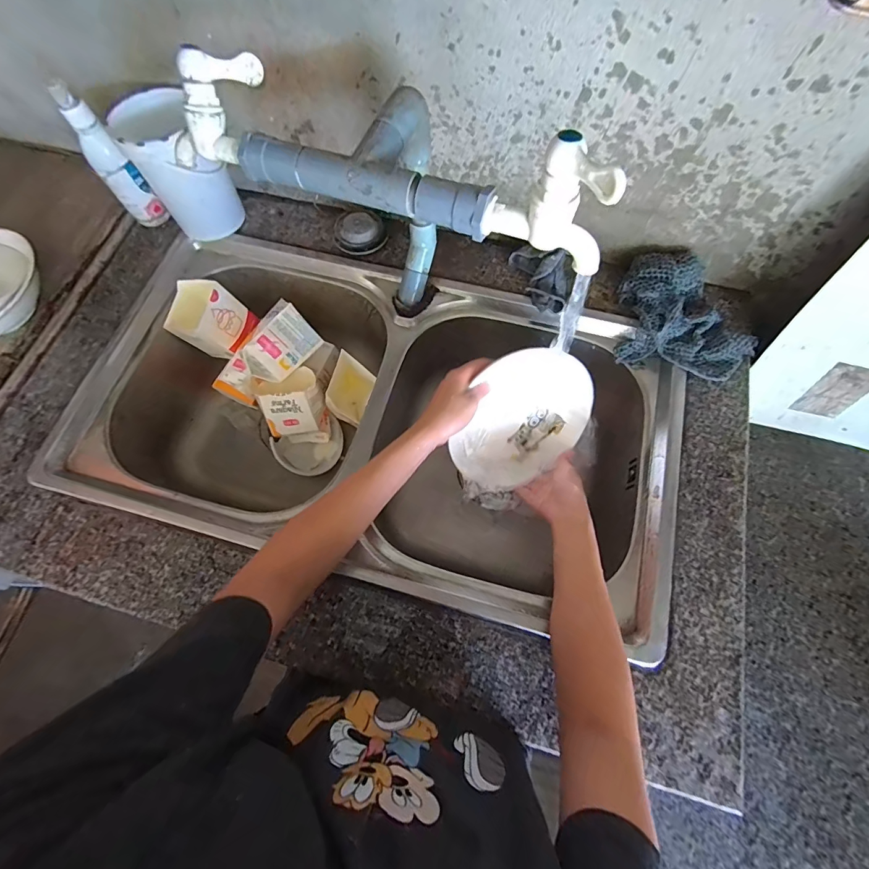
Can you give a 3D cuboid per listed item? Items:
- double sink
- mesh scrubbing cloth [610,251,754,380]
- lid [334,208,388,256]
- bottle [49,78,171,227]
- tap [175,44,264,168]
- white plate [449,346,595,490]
[{"bbox_3d":[-0.070,-0.002,0.602,0.734,0.193,0.382,14,71,7],"label":"double sink"},{"bbox_3d":[0.327,-0.157,0.531,0.163,0.050,0.145,17,71,7],"label":"mesh scrubbing cloth"},{"bbox_3d":[-0.110,-0.298,0.604,0.073,0.025,0.075,0,70,1],"label":"lid"},{"bbox_3d":[-0.423,-0.354,0.542,0.037,0.171,0.036,32,73,12],"label":"bottle"},{"bbox_3d":[-0.192,-0.285,0.366,0.099,0.073,0.041,-30,71,-9],"label":"tap"},{"bbox_3d":[0.121,-0.017,0.526,0.169,0.179,0.040,10,29,-24],"label":"white plate"}]

